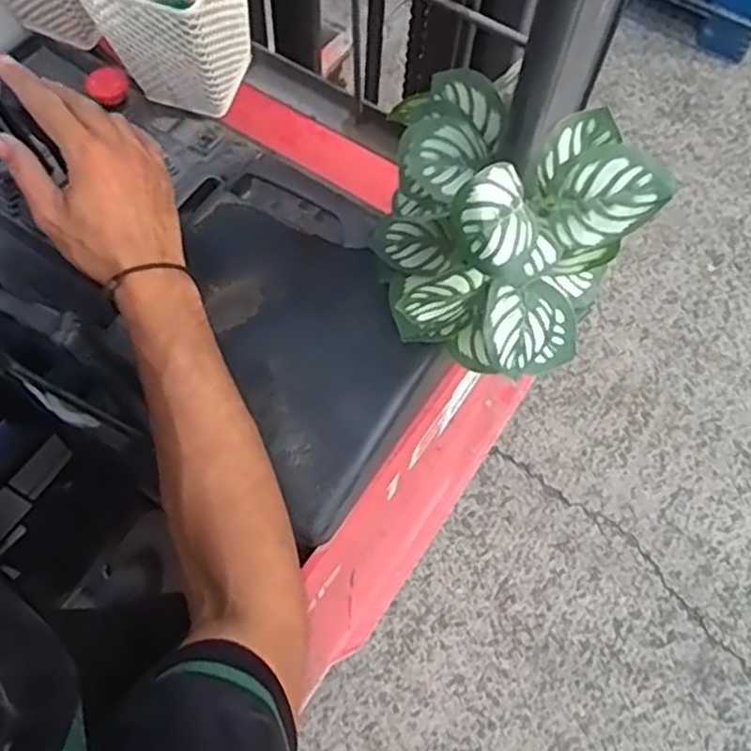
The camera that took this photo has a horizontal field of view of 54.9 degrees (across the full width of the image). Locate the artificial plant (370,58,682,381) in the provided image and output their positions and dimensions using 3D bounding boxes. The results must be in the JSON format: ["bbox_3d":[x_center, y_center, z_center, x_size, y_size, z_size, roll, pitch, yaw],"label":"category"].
[{"bbox_3d":[0.080,-0.102,0.523,0.186,0.167,0.159,36,67,13],"label":"artificial plant"}]

